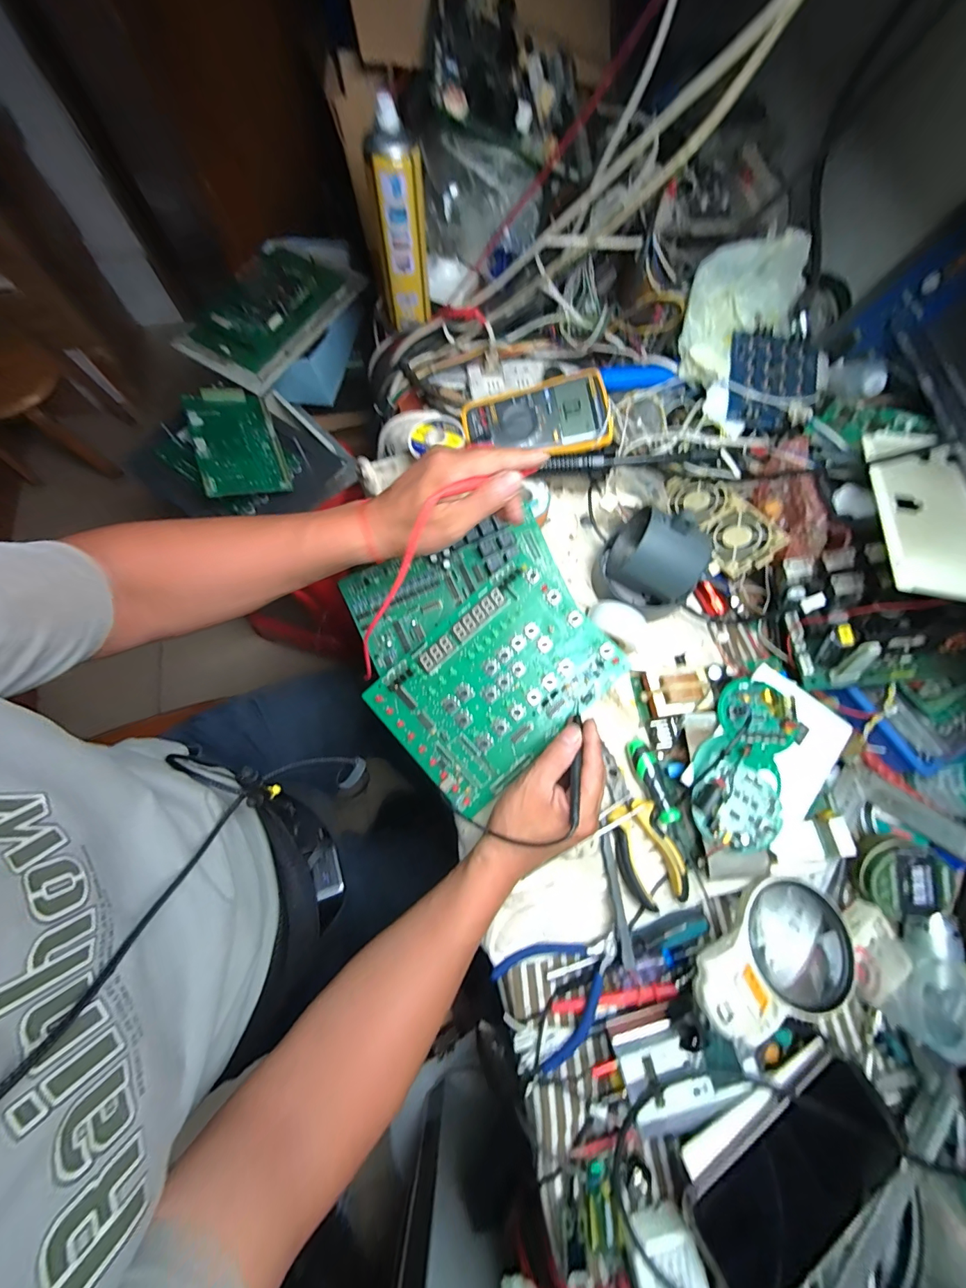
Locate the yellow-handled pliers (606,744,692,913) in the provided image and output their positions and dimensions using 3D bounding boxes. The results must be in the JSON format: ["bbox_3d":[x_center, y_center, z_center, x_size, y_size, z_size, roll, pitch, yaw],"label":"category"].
[{"bbox_3d":[0.141,0.167,0.393,0.051,0.026,0.136,-17,65,-3],"label":"yellow-handled pliers"}]

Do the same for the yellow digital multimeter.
[{"bbox_3d":[0.066,-0.273,0.525,0.176,0.041,0.091,-13,77,-2],"label":"yellow digital multimeter"}]

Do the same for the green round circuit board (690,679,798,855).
[{"bbox_3d":[0.238,0.109,0.385,0.070,0.032,0.151,23,73,6],"label":"green round circuit board"}]

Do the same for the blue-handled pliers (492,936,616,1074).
[{"bbox_3d":[0.070,0.287,0.355,0.106,0.015,0.081,-33,75,-11],"label":"blue-handled pliers"}]

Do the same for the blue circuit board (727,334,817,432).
[{"bbox_3d":[0.345,-0.312,0.501,0.101,0.009,0.116,11,85,0],"label":"blue circuit board"}]

